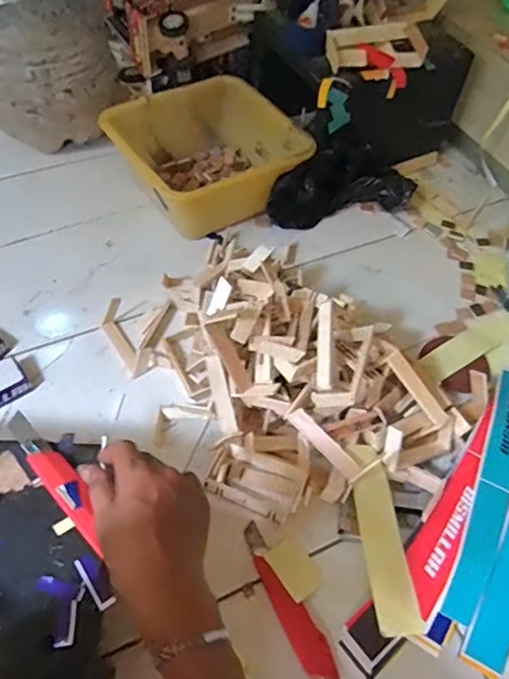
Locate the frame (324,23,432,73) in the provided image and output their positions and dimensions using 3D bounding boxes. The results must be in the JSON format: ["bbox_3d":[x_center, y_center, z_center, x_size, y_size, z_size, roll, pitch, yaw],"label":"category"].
[{"bbox_3d":[0.186,-0.451,0.831,0.152,0.040,0.068,-8,54,-9],"label":"frame"}]

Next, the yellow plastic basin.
[{"bbox_3d":[-0.063,-0.304,0.902,0.286,0.120,0.251,-27,59,-21],"label":"yellow plastic basin"}]

